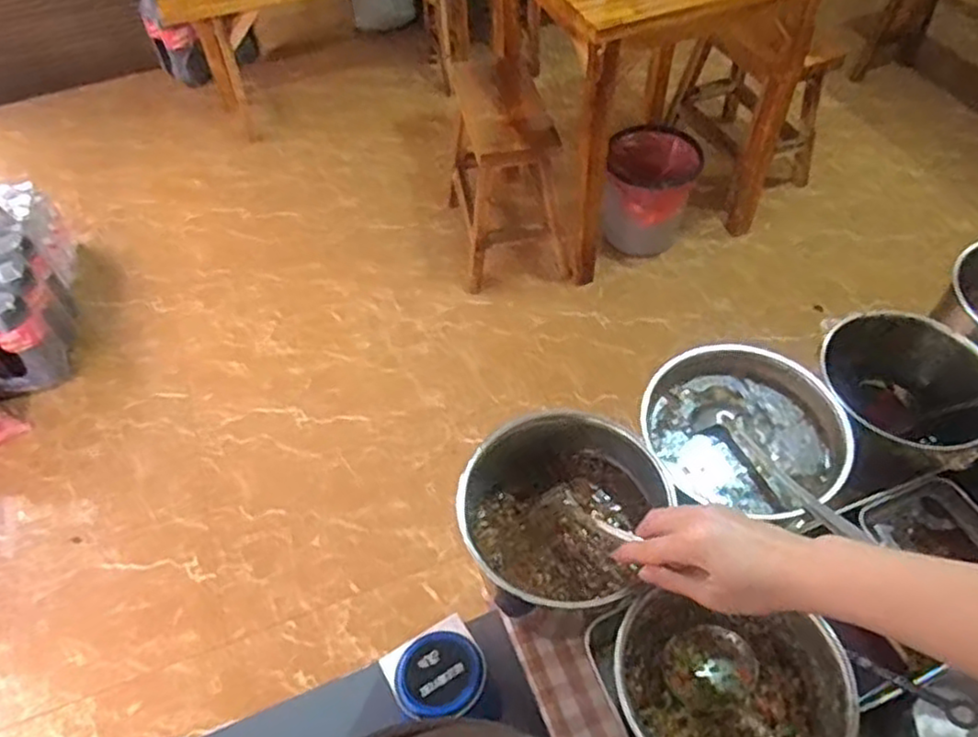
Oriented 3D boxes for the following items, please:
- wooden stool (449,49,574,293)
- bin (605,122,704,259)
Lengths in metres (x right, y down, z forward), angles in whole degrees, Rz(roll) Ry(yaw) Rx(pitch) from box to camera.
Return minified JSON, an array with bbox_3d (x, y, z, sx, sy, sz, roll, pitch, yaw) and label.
[{"bbox_3d":[0.038,-0.518,1.844,0.266,0.420,0.422,-11,53,-7],"label":"wooden stool"},{"bbox_3d":[0.417,-0.471,1.829,0.220,0.252,0.229,13,54,11],"label":"bin"}]

